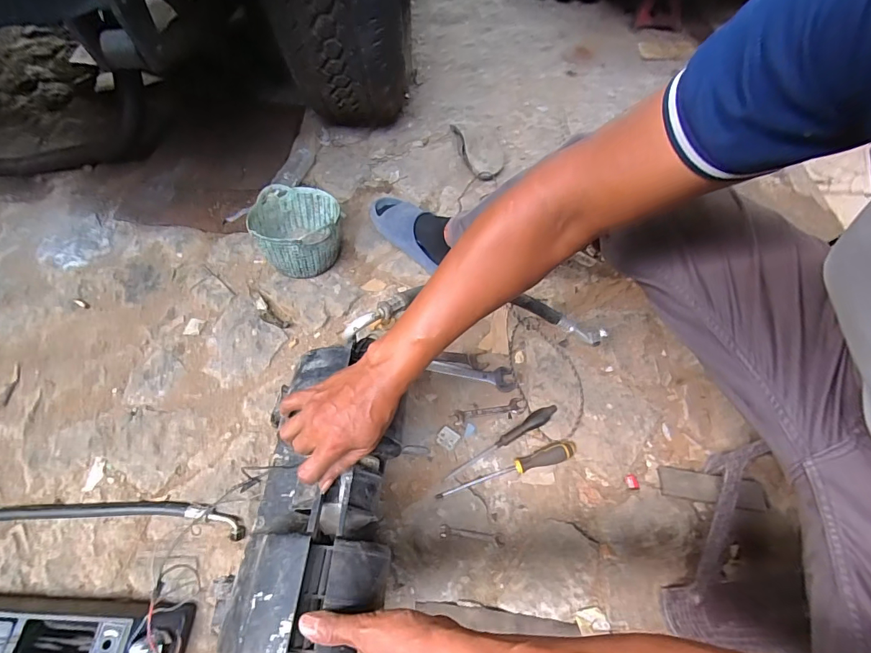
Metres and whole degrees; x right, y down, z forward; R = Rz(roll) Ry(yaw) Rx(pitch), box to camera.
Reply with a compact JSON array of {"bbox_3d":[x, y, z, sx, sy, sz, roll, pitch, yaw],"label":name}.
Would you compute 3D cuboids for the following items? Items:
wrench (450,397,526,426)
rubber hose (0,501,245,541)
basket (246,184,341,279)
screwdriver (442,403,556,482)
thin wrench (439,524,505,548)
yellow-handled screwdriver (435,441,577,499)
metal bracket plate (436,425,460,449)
[{"bbox_3d":[0.101,0.162,0.817,0.139,0.012,0.030,-8,59,-8],"label":"wrench"},{"bbox_3d":[-0.553,0.305,0.673,0.490,0.034,0.058,0,58,-3],"label":"rubber hose"},{"bbox_3d":[-0.303,-0.207,0.948,0.174,0.130,0.176,-4,59,-5],"label":"basket"},{"bbox_3d":[0.120,0.209,0.767,0.237,0.027,0.026,-29,64,-19],"label":"screwdriver"},{"bbox_3d":[0.058,0.336,0.688,0.101,0.010,0.021,7,58,1],"label":"thin wrench"},{"bbox_3d":[0.124,0.240,0.736,0.255,0.036,0.034,-13,60,-11],"label":"yellow-handled screwdriver"},{"bbox_3d":[0.022,0.201,0.775,0.035,0.014,0.034,34,63,17],"label":"metal bracket plate"}]

